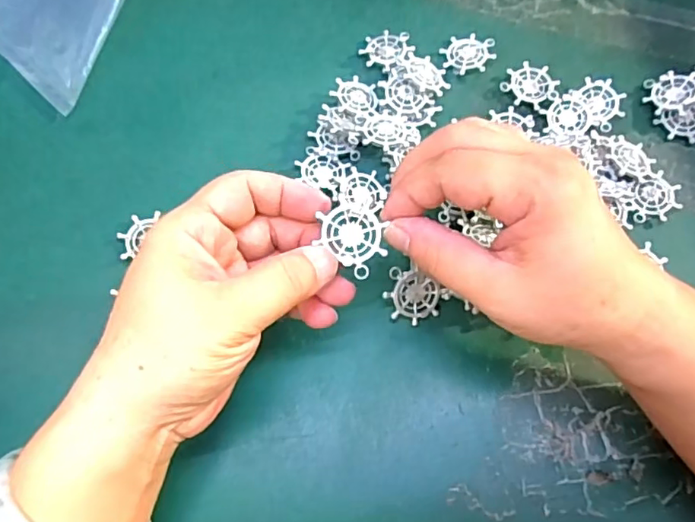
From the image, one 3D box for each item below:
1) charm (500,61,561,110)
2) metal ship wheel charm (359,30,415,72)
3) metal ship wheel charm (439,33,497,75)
[{"bbox_3d":[0.112,-0.108,0.340,0.031,0.004,0.031,0,69,0],"label":"charm"},{"bbox_3d":[0.025,-0.133,0.349,0.031,0.006,0.030,17,66,14],"label":"metal ship wheel charm"},{"bbox_3d":[0.076,-0.130,0.350,0.033,0.004,0.029,11,70,4],"label":"metal ship wheel charm"}]

